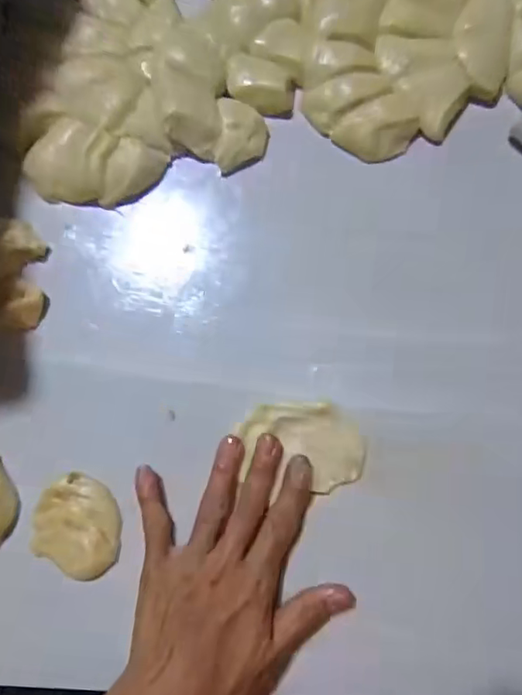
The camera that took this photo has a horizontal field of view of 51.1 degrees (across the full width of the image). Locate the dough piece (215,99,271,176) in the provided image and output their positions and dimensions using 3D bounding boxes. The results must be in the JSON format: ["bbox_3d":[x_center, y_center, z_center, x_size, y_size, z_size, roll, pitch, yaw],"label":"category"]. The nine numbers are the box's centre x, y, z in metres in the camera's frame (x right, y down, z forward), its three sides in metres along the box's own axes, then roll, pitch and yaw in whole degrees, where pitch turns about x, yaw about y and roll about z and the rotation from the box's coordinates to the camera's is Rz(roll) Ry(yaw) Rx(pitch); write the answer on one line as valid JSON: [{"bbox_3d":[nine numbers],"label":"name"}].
[{"bbox_3d":[-0.013,-0.148,0.387,0.035,0.015,0.048,6,83,3],"label":"dough piece"}]

